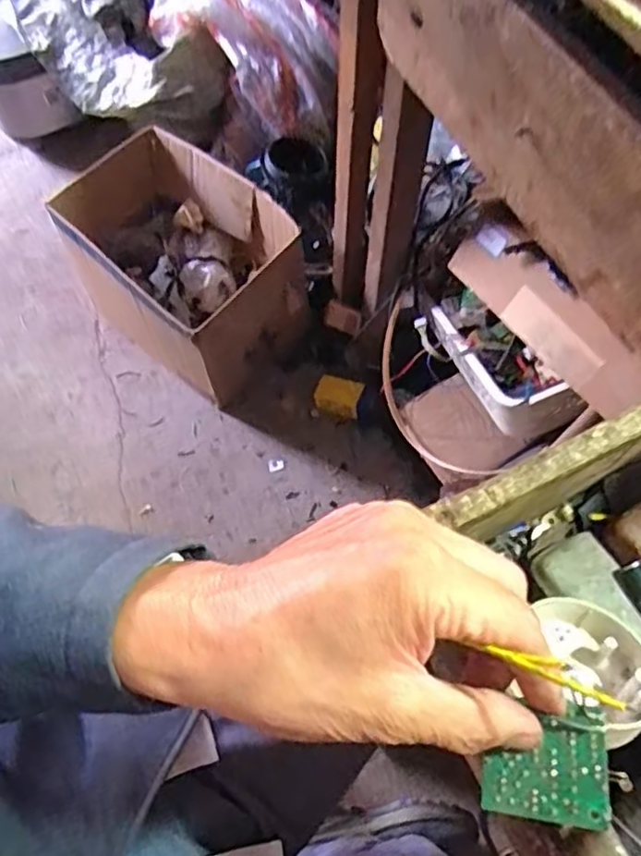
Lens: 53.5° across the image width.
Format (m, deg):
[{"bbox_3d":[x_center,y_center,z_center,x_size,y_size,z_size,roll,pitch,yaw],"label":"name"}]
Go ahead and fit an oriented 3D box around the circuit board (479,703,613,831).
[{"bbox_3d":[0.083,0.124,0.237,0.043,0.004,0.036,-2,64,18],"label":"circuit board"}]

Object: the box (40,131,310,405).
[{"bbox_3d":[-0.242,-0.287,1.126,0.410,0.243,0.273,39,71,16],"label":"box"}]

